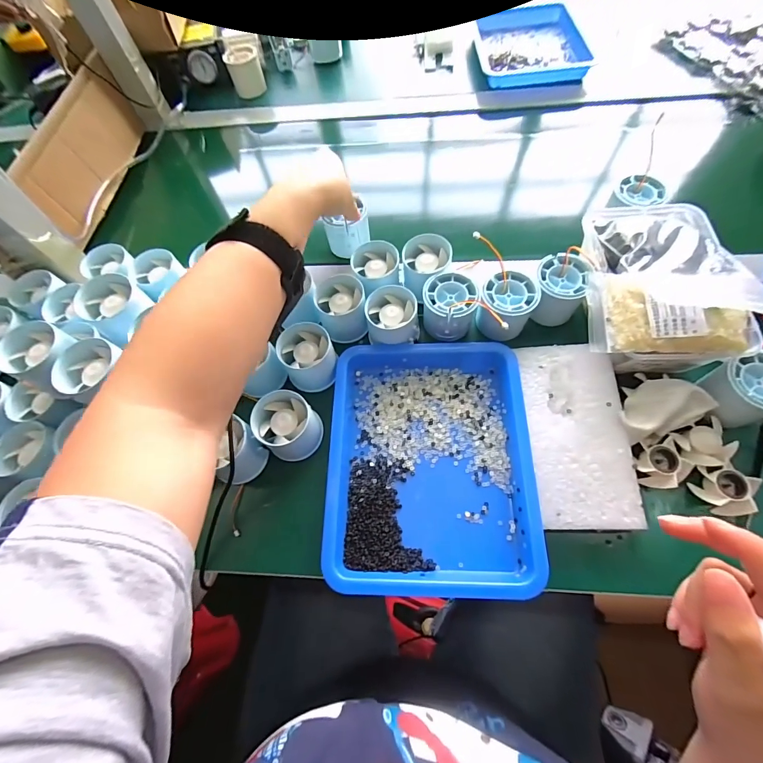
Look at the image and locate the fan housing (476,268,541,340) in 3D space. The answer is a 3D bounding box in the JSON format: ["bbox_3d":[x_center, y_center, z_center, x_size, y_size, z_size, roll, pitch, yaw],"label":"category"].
[{"bbox_3d":[0.127,-0.076,0.378,0.050,0.051,0.052,-1,65,3],"label":"fan housing"}]

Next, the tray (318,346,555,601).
[{"bbox_3d":[0.042,0.065,0.334,0.173,0.026,0.222,0,65,4],"label":"tray"}]

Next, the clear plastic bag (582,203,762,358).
[{"bbox_3d":[0.256,-0.095,0.342,0.137,0.064,0.174,3,64,8],"label":"clear plastic bag"}]

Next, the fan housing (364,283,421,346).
[{"bbox_3d":[0.012,-0.065,0.381,0.051,0.045,0.046,-1,65,3],"label":"fan housing"}]

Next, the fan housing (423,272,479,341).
[{"bbox_3d":[0.070,-0.076,0.381,0.052,0.048,0.049,-1,65,3],"label":"fan housing"}]

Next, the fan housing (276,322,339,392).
[{"bbox_3d":[-0.072,-0.024,0.368,0.051,0.041,0.056,-1,65,3],"label":"fan housing"}]

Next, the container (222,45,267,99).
[{"bbox_3d":[-0.230,-0.526,0.629,0.053,0.056,0.042,-21,63,-4],"label":"container"}]

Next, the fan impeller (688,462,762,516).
[{"bbox_3d":[0.283,0.090,0.306,0.036,0.026,0.038,-1,65,3],"label":"fan impeller"}]

